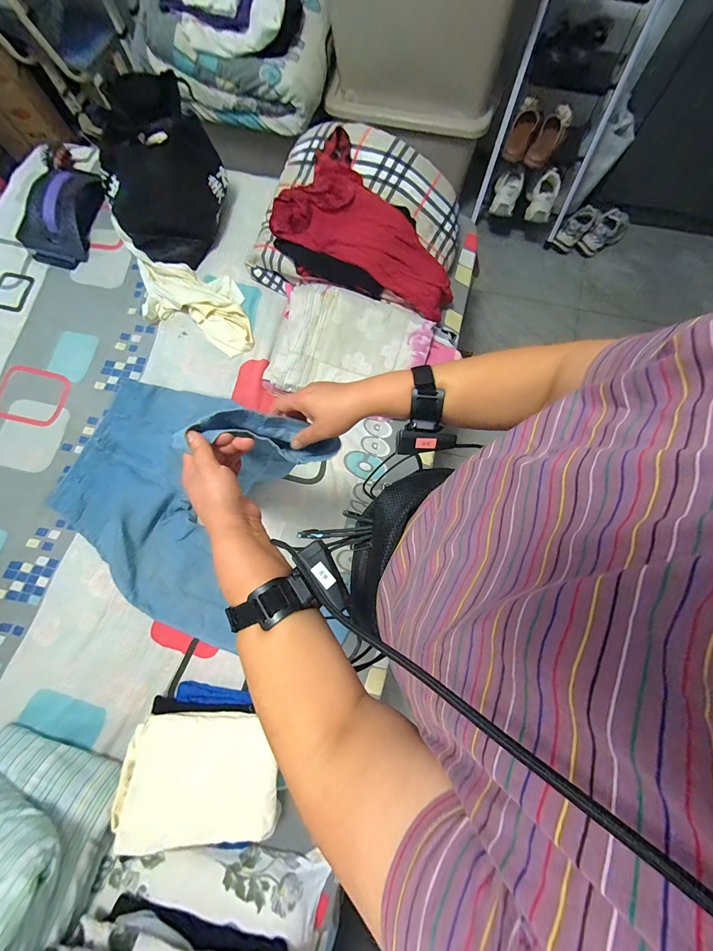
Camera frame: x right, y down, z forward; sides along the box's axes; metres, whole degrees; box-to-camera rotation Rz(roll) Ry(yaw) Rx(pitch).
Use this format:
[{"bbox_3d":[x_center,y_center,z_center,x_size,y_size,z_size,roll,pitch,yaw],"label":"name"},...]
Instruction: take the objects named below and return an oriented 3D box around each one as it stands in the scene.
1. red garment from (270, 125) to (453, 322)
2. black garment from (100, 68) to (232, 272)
[{"bbox_3d":[0.053,-0.632,0.891,0.508,0.077,0.329,36,81,-5],"label":"red garment"},{"bbox_3d":[-0.541,-0.841,0.952,0.346,0.249,0.278,-40,79,-7],"label":"black garment"}]

